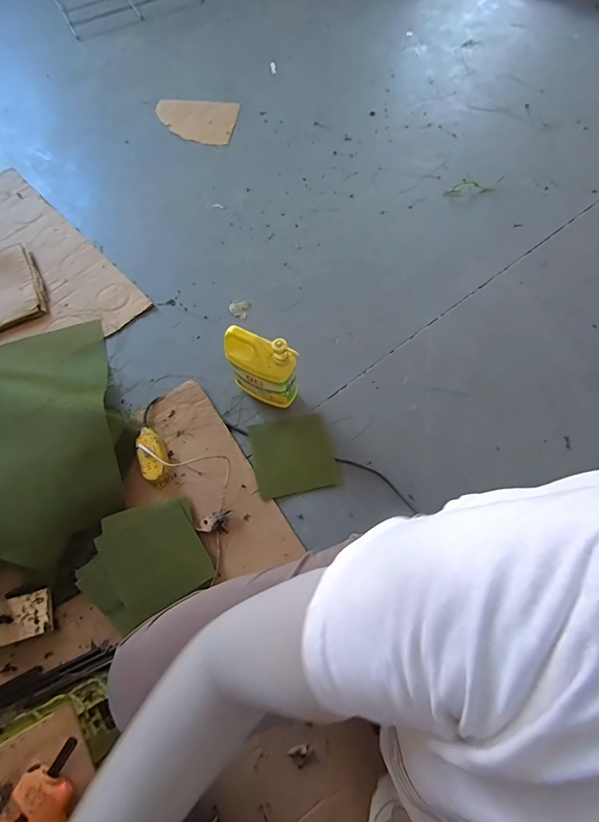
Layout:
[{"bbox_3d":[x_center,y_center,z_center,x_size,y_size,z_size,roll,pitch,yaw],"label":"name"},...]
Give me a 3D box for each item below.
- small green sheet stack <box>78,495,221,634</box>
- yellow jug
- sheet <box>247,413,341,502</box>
[{"bbox_3d":[-0.320,0.305,0.830,0.237,0.026,0.216,-27,70,-8],"label":"small green sheet stack"},{"bbox_3d":[-0.081,-0.092,0.856,0.145,0.210,0.068,27,70,12],"label":"yellow jug"},{"bbox_3d":[-0.016,0.098,0.924,0.180,0.004,0.178,-13,66,-2],"label":"sheet"}]

